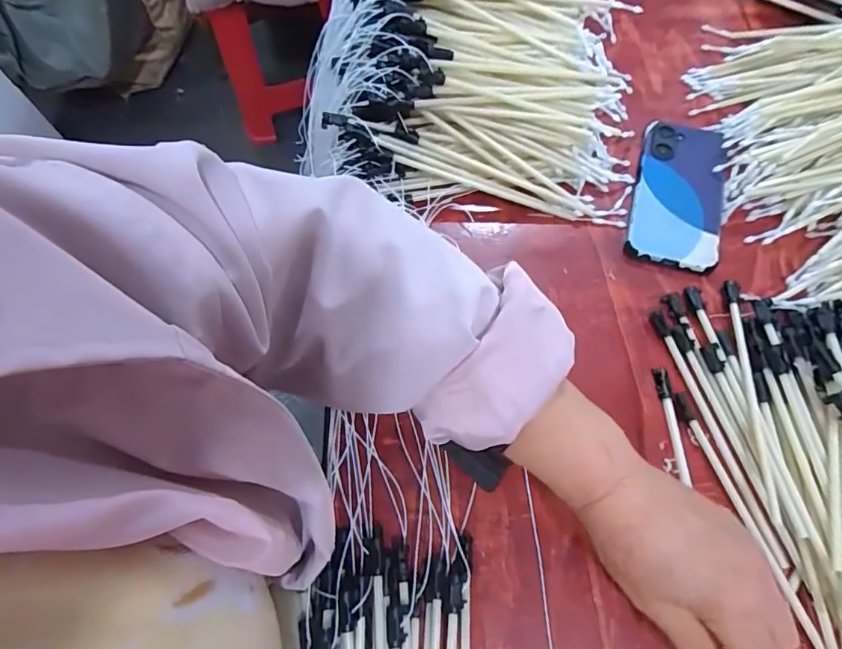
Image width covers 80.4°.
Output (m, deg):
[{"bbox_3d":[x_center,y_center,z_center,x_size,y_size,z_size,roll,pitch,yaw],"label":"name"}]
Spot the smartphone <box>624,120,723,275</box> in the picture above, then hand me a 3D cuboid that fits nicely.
[{"bbox_3d":[0.243,-0.125,0.470,0.077,0.013,0.164,15,66,8],"label":"smartphone"}]

